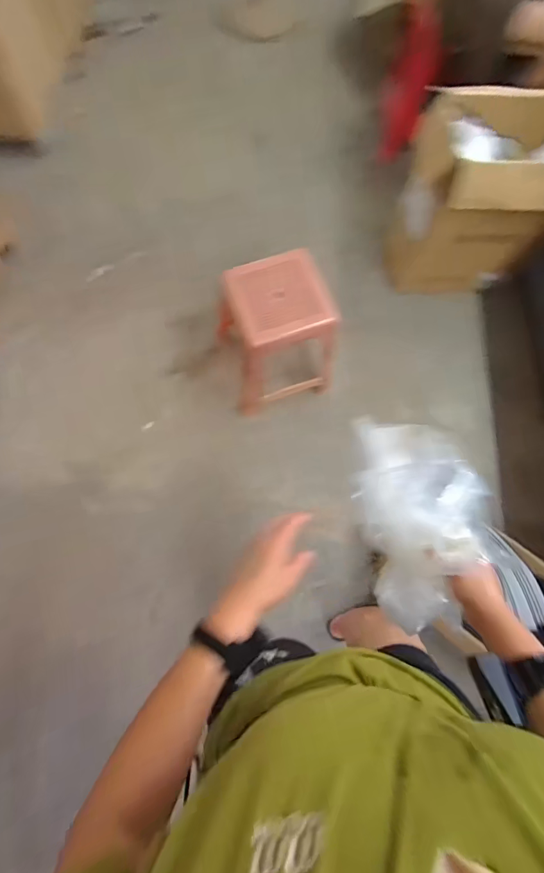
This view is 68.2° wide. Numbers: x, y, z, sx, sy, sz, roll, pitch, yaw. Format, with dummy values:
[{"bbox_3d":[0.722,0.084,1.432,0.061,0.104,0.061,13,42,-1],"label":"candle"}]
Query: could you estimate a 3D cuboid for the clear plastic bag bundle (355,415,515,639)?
[{"bbox_3d":[0.236,0.113,0.625,0.180,0.087,0.309,-11,74,-5],"label":"clear plastic bag bundle"}]

